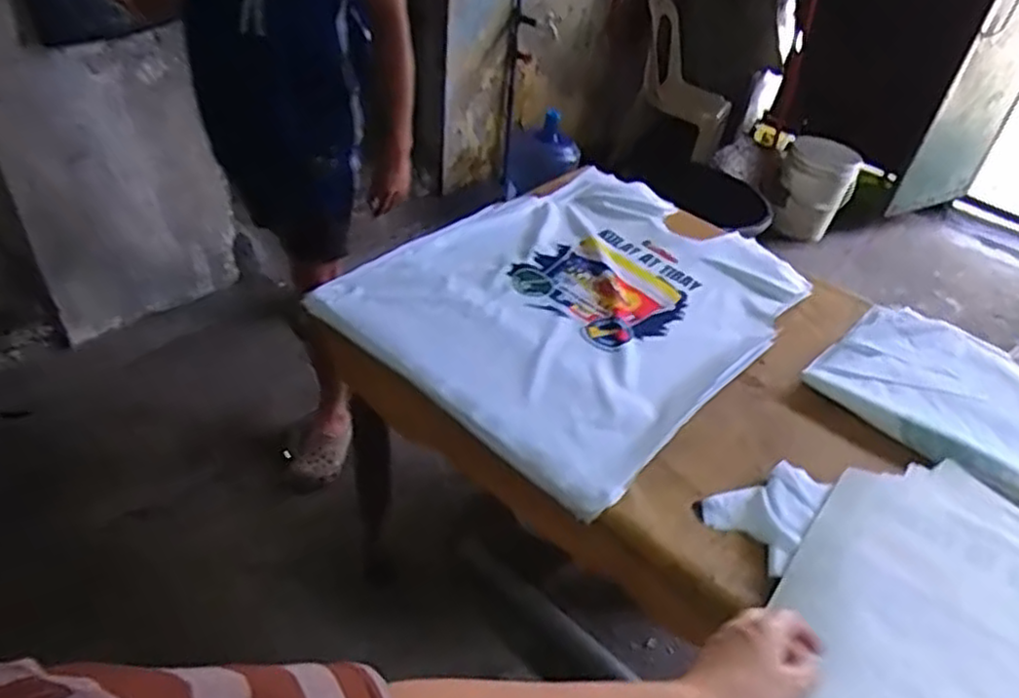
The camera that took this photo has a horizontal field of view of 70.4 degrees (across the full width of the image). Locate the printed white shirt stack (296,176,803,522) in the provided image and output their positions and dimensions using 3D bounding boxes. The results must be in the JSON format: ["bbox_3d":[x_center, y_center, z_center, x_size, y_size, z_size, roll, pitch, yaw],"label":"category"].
[{"bbox_3d":[0.130,-0.094,1.183,0.551,0.030,0.703,34,48,28],"label":"printed white shirt stack"}]

